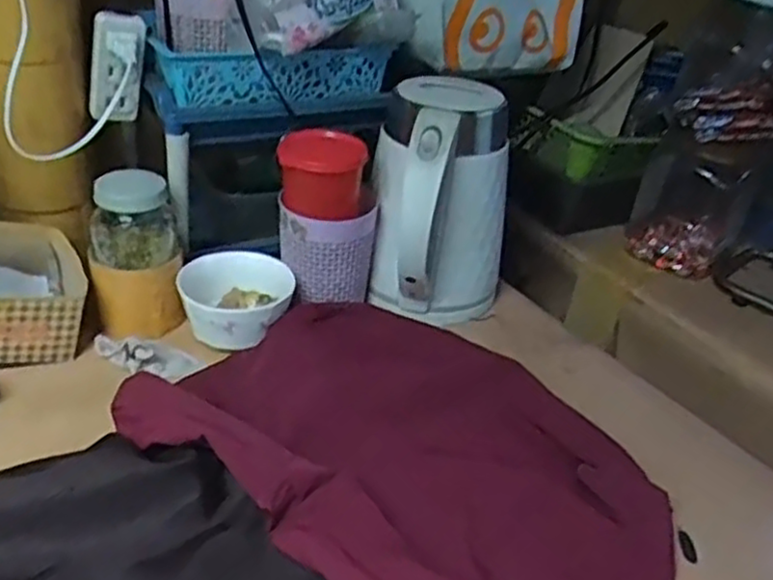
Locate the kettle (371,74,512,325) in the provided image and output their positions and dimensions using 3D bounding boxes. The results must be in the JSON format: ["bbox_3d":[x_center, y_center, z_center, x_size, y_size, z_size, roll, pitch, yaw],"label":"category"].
[{"bbox_3d":[0.050,-0.073,0.713,0.134,0.207,0.157,11,32,6],"label":"kettle"}]

